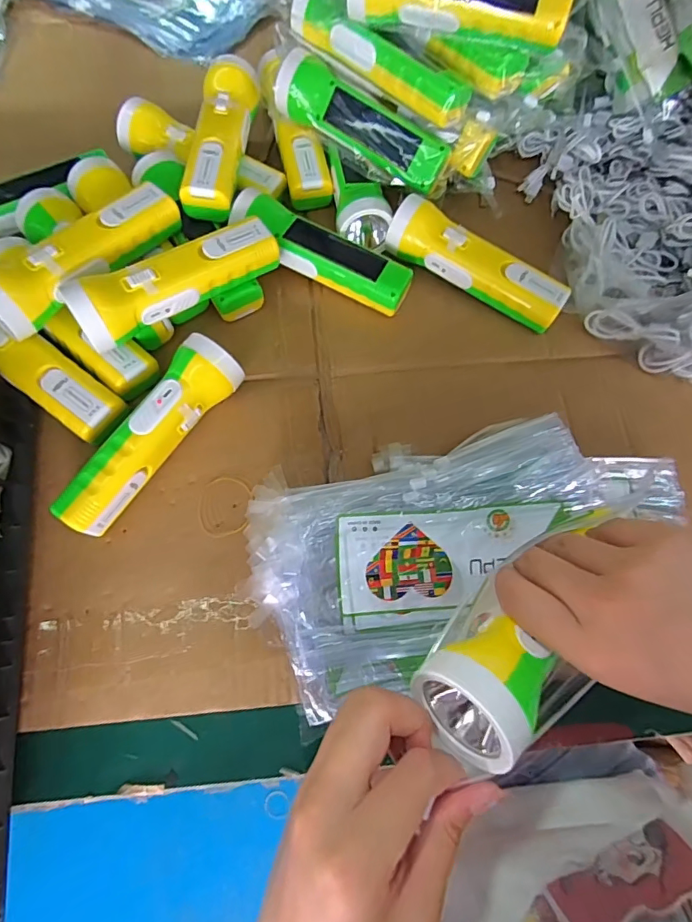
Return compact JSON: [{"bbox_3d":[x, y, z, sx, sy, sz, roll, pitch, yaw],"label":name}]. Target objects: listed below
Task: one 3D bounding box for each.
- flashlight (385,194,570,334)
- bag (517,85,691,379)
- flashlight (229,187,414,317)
[{"bbox_3d":[0.116,-0.173,0.424,0.162,0.051,0.041,30,71,10],"label":"flashlight"},{"bbox_3d":[0.303,-0.221,0.420,0.203,0.096,0.292,-6,69,-4],"label":"bag"},{"bbox_3d":[-0.021,-0.186,0.426,0.163,0.053,0.050,28,71,9],"label":"flashlight"}]

